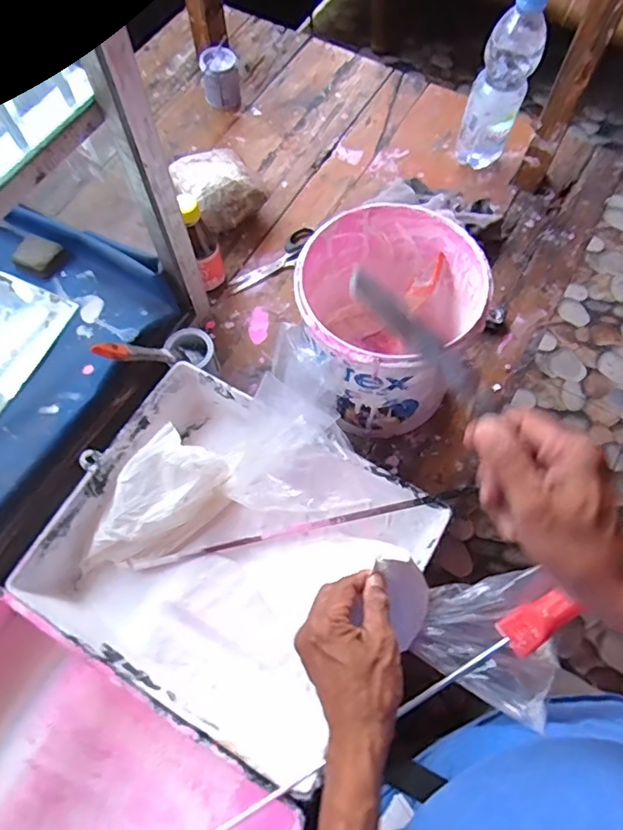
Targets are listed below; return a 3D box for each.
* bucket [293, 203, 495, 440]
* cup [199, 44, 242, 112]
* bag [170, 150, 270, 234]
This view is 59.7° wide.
[{"bbox_3d":[0.072,-0.093,0.596,0.173,0.196,0.179,0,67,0],"label":"bucket"},{"bbox_3d":[-0.142,-0.525,0.851,0.059,0.070,0.059,-8,68,-3],"label":"cup"},{"bbox_3d":[-0.126,-0.306,0.750,0.099,0.077,0.111,-37,72,-14],"label":"bag"}]

